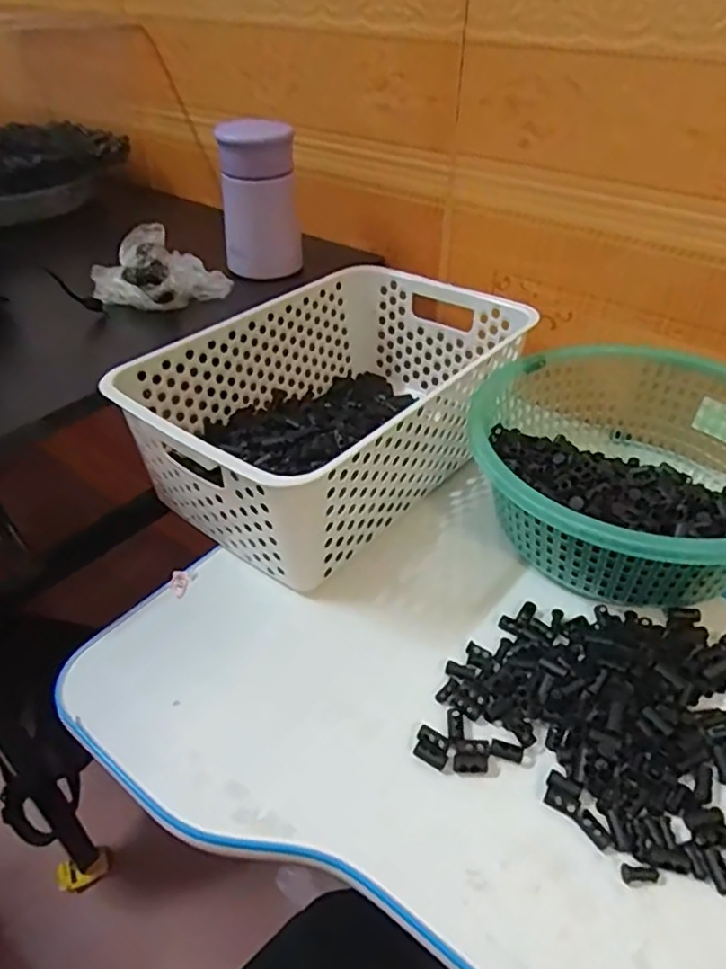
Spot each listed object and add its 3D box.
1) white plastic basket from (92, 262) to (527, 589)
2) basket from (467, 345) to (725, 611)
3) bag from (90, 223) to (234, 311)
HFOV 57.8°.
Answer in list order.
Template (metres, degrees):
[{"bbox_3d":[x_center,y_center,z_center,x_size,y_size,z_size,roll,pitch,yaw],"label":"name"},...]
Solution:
[{"bbox_3d":[-0.017,-0.073,0.536,0.205,0.105,0.308,30,52,30],"label":"white plastic basket"},{"bbox_3d":[0.194,-0.011,0.467,0.202,0.085,0.220,-2,42,1],"label":"basket"},{"bbox_3d":[-0.181,-0.180,0.577,0.105,0.050,0.093,27,46,28],"label":"bag"}]

